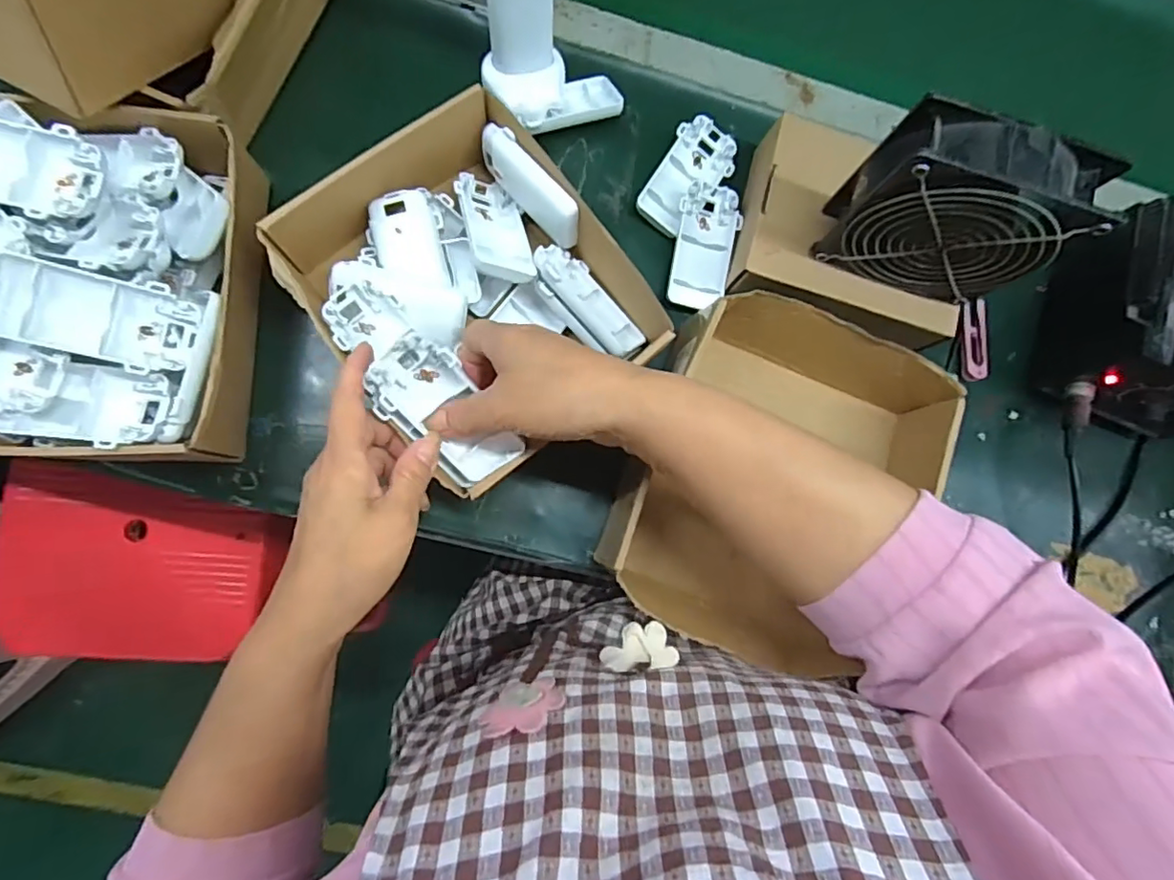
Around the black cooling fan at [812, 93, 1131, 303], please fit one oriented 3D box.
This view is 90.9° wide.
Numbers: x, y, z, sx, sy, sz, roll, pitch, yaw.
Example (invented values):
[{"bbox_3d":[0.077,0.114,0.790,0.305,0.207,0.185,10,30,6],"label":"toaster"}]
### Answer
[{"bbox_3d":[0.222,-0.140,0.358,0.120,0.115,0.047,16,82,-5],"label":"black cooling fan"}]

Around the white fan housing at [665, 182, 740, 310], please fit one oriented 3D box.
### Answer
[{"bbox_3d":[0.090,-0.147,0.442,0.047,0.020,0.100,9,83,-6],"label":"white fan housing"}]

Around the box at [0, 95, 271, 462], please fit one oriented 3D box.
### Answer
[{"bbox_3d":[-0.300,-0.093,0.354,0.197,0.088,0.205,1,84,-7],"label":"box"}]

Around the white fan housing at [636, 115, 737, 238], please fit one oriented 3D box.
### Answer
[{"bbox_3d":[0.079,-0.204,0.451,0.049,0.014,0.099,30,81,-3],"label":"white fan housing"}]

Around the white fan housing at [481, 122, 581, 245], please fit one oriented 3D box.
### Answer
[{"bbox_3d":[-0.039,-0.177,0.398,0.016,0.035,0.092,-40,90,-10],"label":"white fan housing"}]

